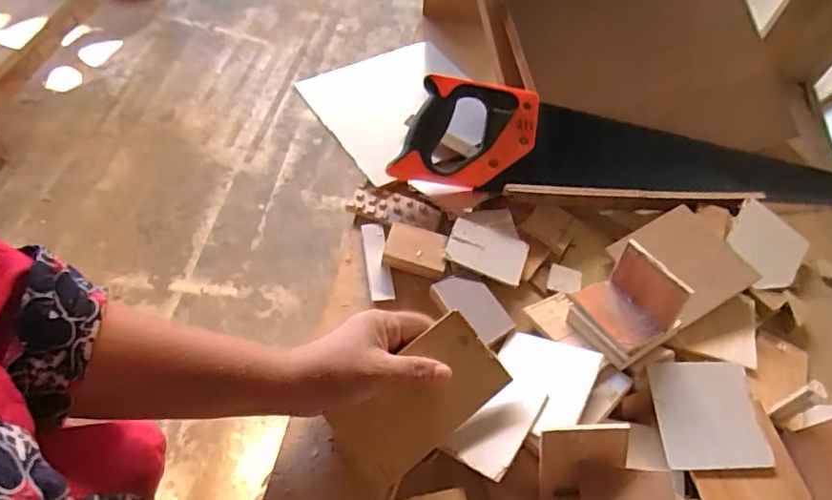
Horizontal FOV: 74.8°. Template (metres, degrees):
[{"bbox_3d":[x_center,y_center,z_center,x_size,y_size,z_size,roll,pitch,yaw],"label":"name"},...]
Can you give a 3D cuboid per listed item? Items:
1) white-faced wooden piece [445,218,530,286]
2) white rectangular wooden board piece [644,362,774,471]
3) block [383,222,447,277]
[{"bbox_3d":[0.069,0.001,0.529,0.075,0.007,0.051,18,64,6],"label":"white-faced wooden piece"},{"bbox_3d":[0.236,0.132,0.440,0.083,0.004,0.083,-1,62,-3],"label":"white rectangular wooden board piece"},{"bbox_3d":[0.001,-0.001,0.527,0.059,0.017,0.044,13,54,6],"label":"block"}]

